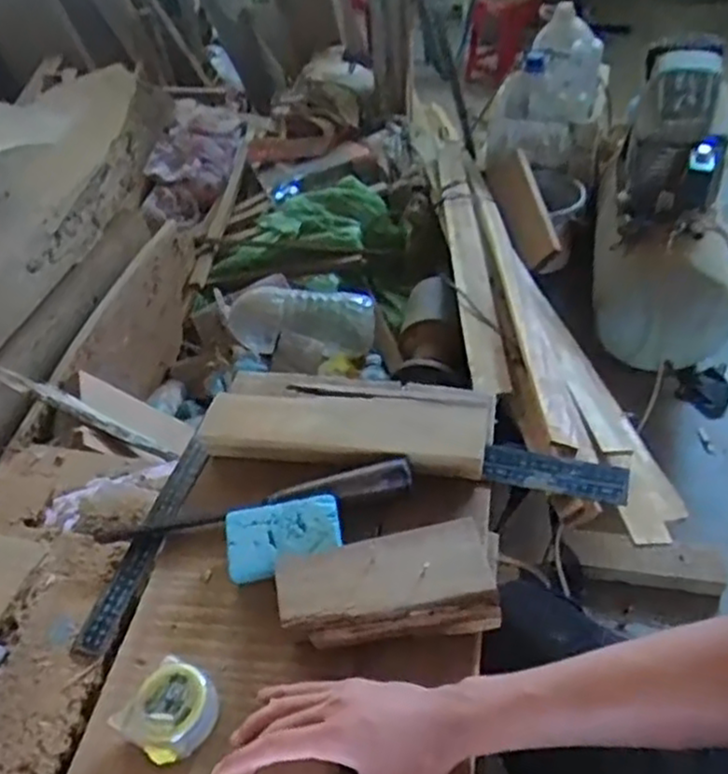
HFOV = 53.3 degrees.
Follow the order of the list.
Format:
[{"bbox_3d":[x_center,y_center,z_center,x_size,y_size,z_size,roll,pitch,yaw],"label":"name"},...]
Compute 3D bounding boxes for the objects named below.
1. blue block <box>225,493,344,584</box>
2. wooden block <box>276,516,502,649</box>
[{"bbox_3d":[-0.071,0.135,0.654,0.102,0.023,0.064,-10,64,-2],"label":"blue block"},{"bbox_3d":[0.022,0.163,0.609,0.179,0.039,0.085,-8,45,-2],"label":"wooden block"}]

